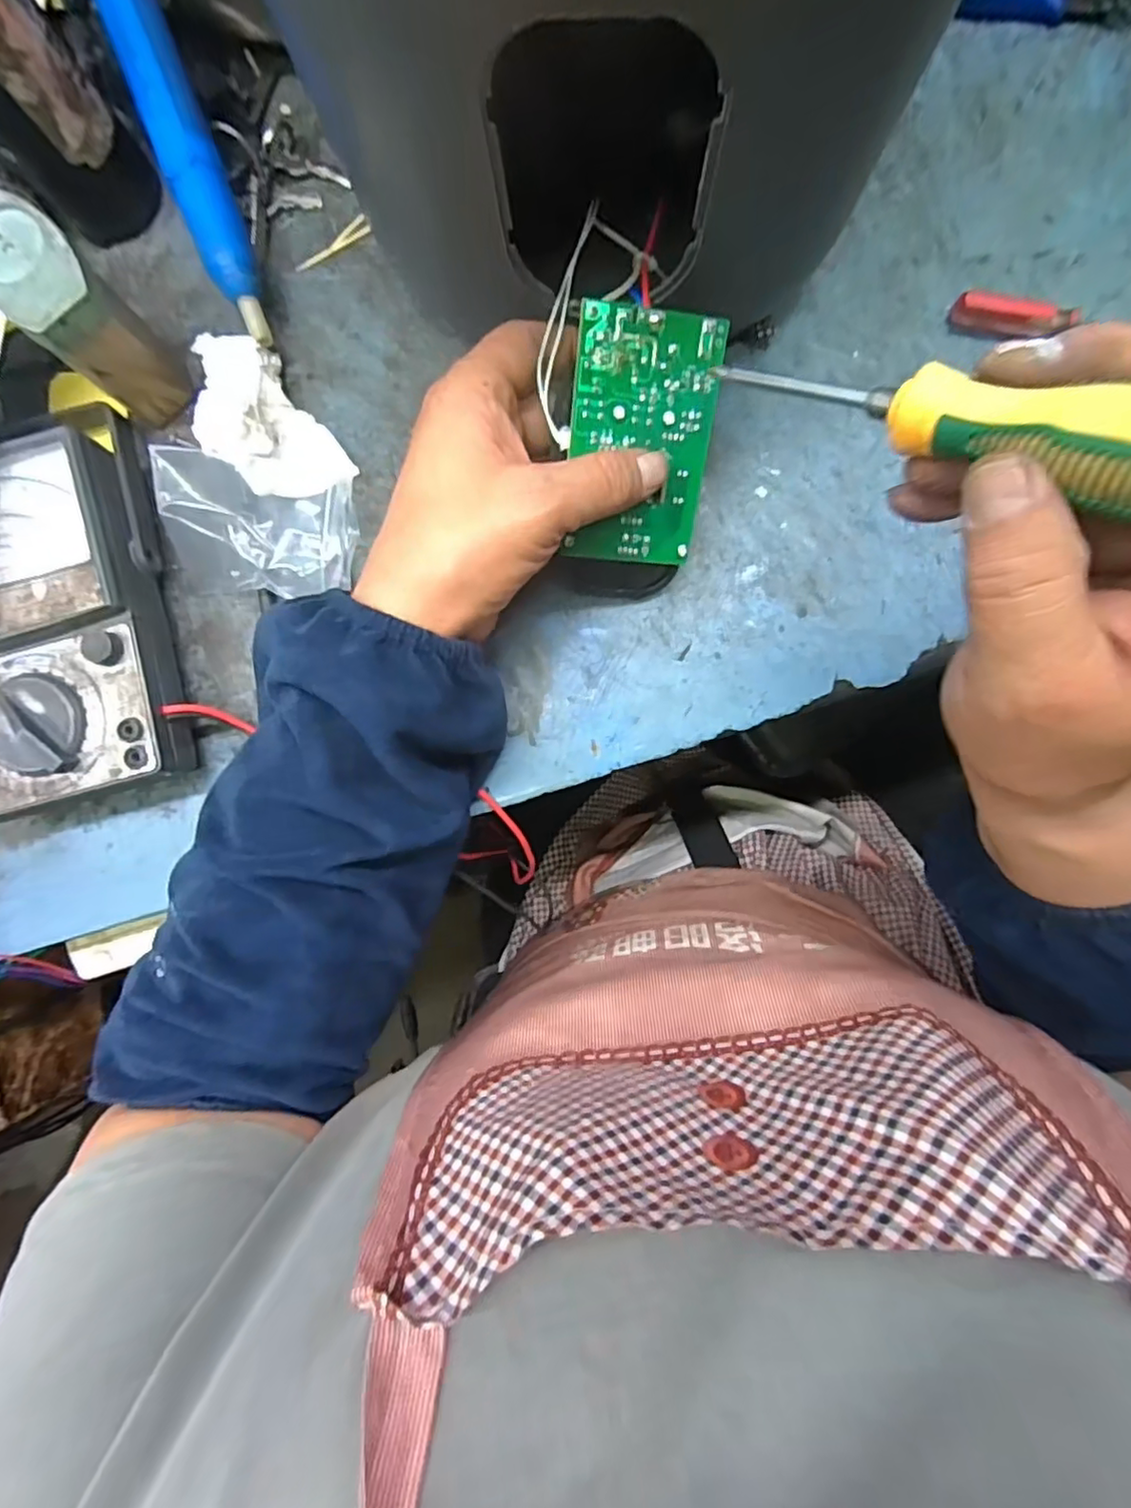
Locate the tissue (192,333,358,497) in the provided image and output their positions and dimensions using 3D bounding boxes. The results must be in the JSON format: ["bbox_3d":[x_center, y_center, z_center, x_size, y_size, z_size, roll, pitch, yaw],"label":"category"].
[{"bbox_3d":[-0.155,-0.166,0.316,0.053,0.036,0.088,-35,88,2],"label":"tissue"}]

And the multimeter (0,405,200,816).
[{"bbox_3d":[-0.257,-0.064,0.309,0.117,0.049,0.183,-15,89,3],"label":"multimeter"}]

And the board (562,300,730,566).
[{"bbox_3d":[0.033,-0.132,0.269,0.060,0.004,0.095,1,117,-9],"label":"board"}]

